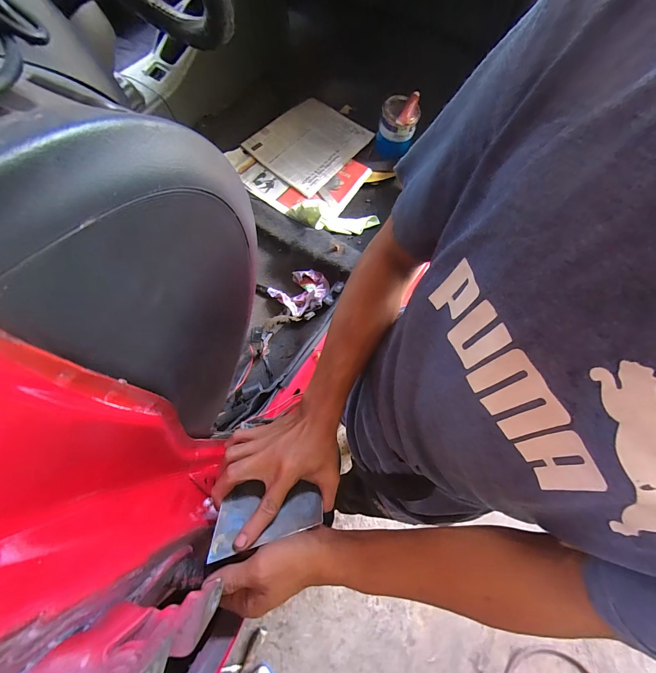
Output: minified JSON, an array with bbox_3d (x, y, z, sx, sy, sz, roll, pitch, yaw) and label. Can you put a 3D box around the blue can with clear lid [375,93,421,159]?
[{"bbox_3d":[0.203,-0.614,0.915,0.109,0.130,0.094,15,71,5],"label":"blue can with clear lid"}]

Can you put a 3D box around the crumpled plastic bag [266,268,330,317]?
[{"bbox_3d":[-0.064,-0.117,0.794,0.143,0.032,0.122,40,87,27],"label":"crumpled plastic bag"}]

